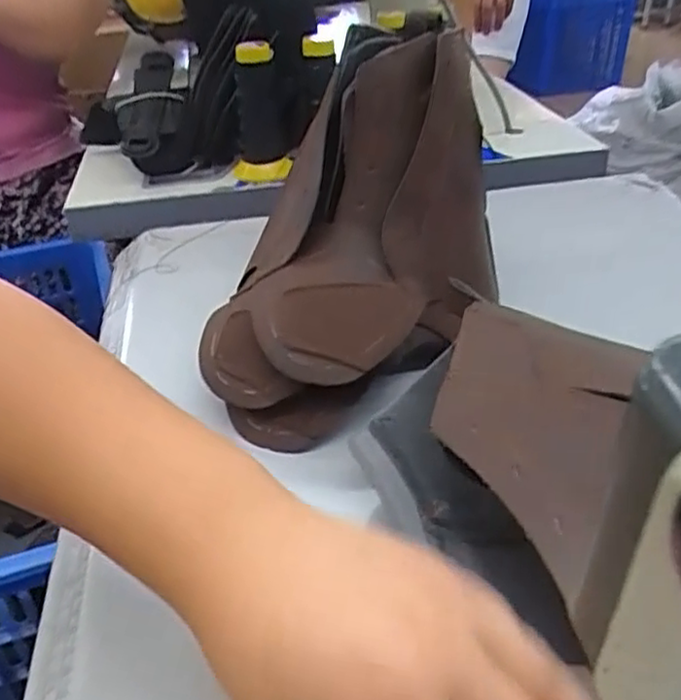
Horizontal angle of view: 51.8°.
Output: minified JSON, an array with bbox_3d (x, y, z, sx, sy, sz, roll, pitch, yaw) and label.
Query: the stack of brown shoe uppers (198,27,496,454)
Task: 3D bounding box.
[{"bbox_3d":[0.020,-0.082,0.439,0.148,0.101,0.288,11,68,22],"label":"stack of brown shoe uppers"}]

